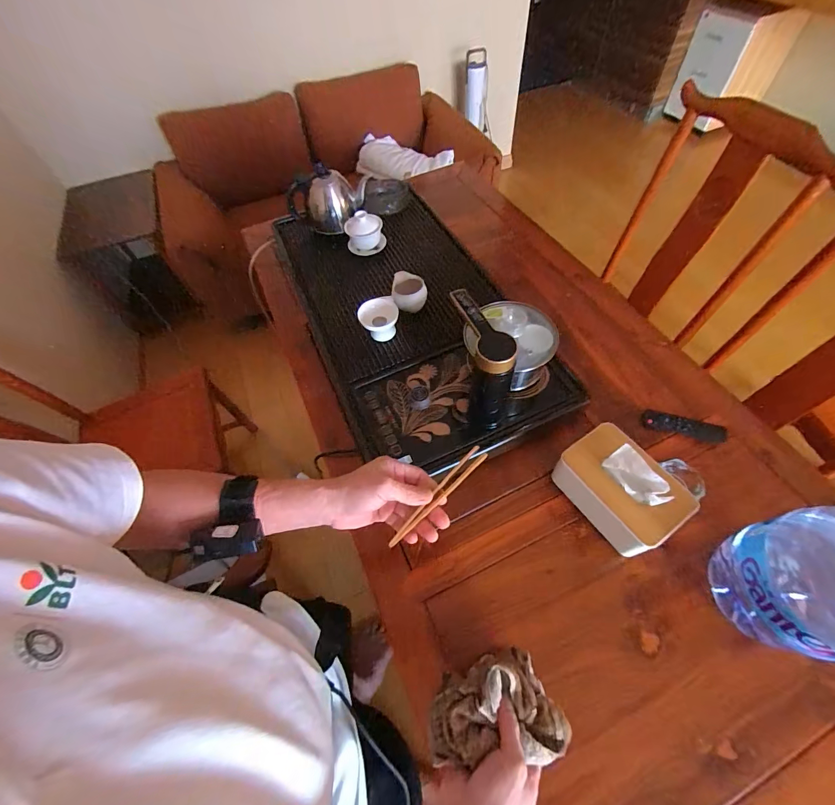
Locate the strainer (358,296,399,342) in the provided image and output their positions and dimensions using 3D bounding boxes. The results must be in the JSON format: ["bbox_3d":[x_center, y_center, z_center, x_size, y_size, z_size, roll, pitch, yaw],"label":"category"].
[{"bbox_3d":[-0.081,-0.180,0.803,0.085,0.054,0.084,-18,58,-6],"label":"strainer"}]

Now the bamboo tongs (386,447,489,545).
[{"bbox_3d":[0.025,0.120,0.473,0.164,0.007,0.023,-45,103,-5],"label":"bamboo tongs"}]

